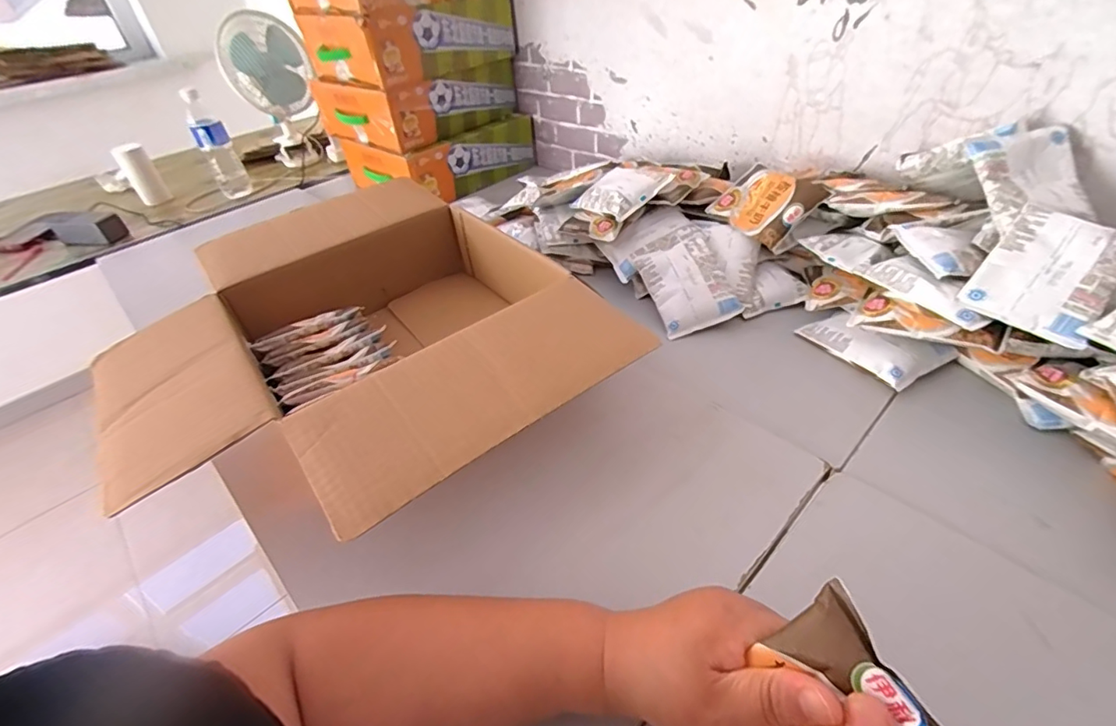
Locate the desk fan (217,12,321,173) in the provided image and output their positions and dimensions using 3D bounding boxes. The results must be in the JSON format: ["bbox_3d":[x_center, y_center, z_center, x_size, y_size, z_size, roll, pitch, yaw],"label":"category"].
[{"bbox_3d":[-0.711,-0.682,1.308,0.201,0.340,0.189,-23,43,-18],"label":"desk fan"}]

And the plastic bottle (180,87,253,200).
[{"bbox_3d":[-0.811,-0.510,1.208,0.072,0.233,0.083,-27,44,-22],"label":"plastic bottle"}]

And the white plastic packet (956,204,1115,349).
[{"bbox_3d":[0.439,-0.081,0.455,0.117,0.015,0.092,-51,50,-2],"label":"white plastic packet"}]

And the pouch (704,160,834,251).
[{"bbox_3d":[0.268,-0.209,0.660,0.092,0.019,0.115,-51,48,11],"label":"pouch"}]

